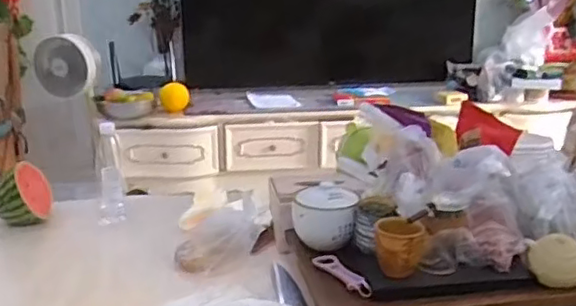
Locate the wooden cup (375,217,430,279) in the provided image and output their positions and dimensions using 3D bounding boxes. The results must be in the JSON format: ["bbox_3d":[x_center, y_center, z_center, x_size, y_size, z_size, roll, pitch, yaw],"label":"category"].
[{"bbox_3d":[0.178,0.158,0.971,0.081,0.093,0.067,3,16,10],"label":"wooden cup"}]

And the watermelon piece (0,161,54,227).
[{"bbox_3d":[-0.601,0.097,1.402,0.098,0.147,0.111,-1,16,-3],"label":"watermelon piece"}]

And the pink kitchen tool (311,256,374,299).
[{"bbox_3d":[0.089,0.200,1.018,0.040,0.017,0.145,-7,17,-23],"label":"pink kitchen tool"}]

